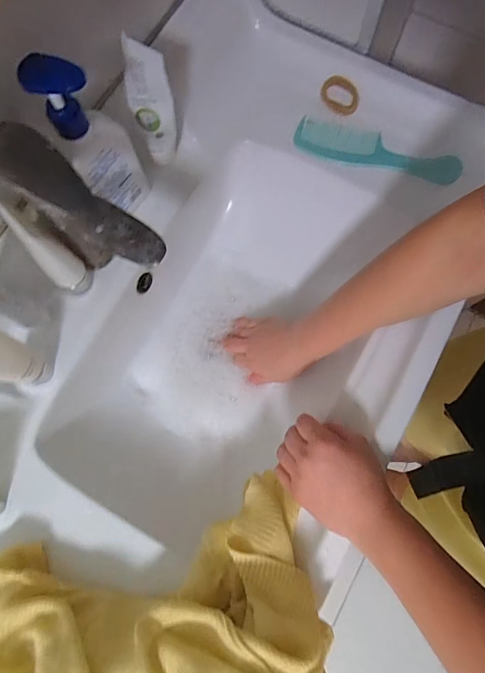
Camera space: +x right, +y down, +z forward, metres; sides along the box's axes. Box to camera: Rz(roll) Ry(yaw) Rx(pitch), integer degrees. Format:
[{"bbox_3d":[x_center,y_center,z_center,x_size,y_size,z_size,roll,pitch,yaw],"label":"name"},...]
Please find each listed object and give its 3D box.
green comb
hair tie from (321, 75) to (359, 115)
[{"bbox_3d":[0.177,-0.248,0.531,0.216,0.010,0.051,16,90,8],"label":"green comb"},{"bbox_3d":[0.133,-0.327,0.541,0.056,0.004,0.043,39,98,-1],"label":"hair tie"}]

